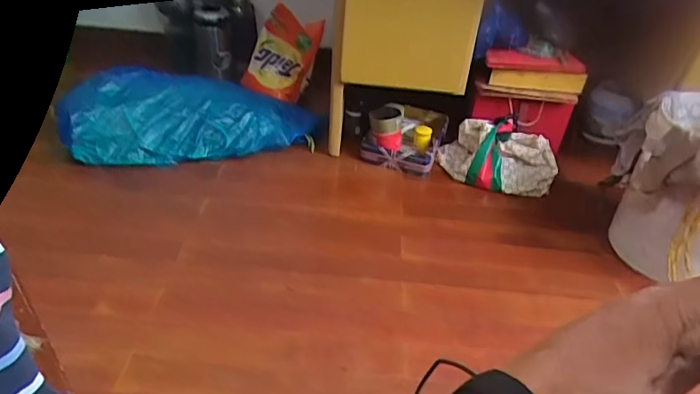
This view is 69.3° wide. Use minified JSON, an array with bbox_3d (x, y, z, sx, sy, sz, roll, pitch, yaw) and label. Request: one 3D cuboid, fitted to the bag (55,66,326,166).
[{"bbox_3d":[-0.402,-0.232,1.363,0.644,0.167,0.221,-12,39,-25],"label":"bag"}]

